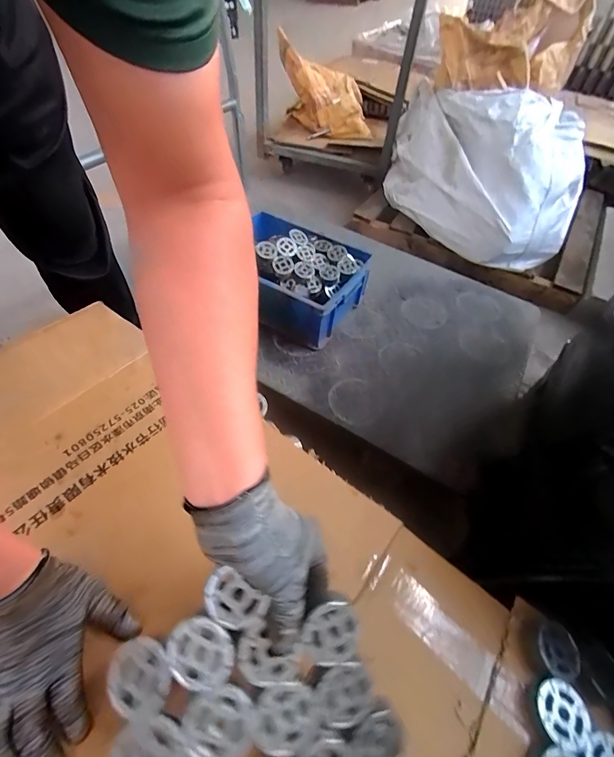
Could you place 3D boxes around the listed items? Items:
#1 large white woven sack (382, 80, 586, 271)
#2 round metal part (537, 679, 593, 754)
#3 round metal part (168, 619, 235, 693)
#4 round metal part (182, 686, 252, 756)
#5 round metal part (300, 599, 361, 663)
[{"bbox_3d":[0.634,-0.783,1.345,0.406,0.391,0.748,-27,59,-21],"label":"large white woven sack"},{"bbox_3d":[0.255,0.332,0.364,0.051,0.005,0.052,5,53,-7],"label":"round metal part"},{"bbox_3d":[-0.087,0.223,0.299,0.053,0.006,0.050,-1,76,4],"label":"round metal part"},{"bbox_3d":[-0.071,0.275,0.290,0.050,0.004,0.051,4,75,-13],"label":"round metal part"},{"bbox_3d":[0.020,0.215,0.313,0.050,0.007,0.047,-3,82,-15],"label":"round metal part"}]

